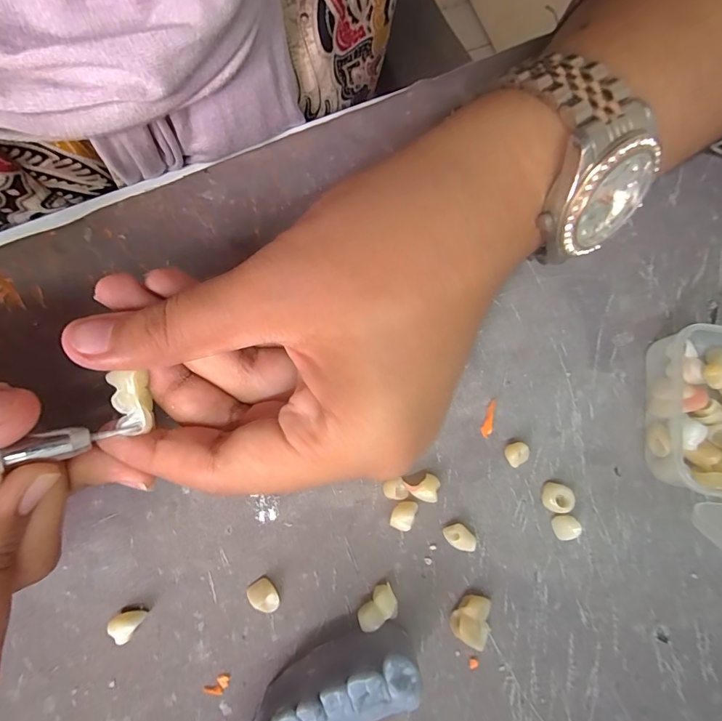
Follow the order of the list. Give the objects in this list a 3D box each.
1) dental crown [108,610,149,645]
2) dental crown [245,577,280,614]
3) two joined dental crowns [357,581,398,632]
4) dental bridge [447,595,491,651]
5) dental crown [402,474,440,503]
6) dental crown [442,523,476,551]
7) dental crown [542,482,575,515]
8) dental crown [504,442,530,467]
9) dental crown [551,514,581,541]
[{"bbox_3d":[-0.078,0.087,0.134,0.009,0.006,0.010,40,83,8],"label":"dental crown"},{"bbox_3d":[-0.033,0.079,0.136,0.009,0.005,0.011,-31,80,-5],"label":"dental crown"},{"bbox_3d":[0.005,0.080,0.133,0.014,0.009,0.009,-35,80,-5],"label":"two joined dental crowns"},{"bbox_3d":[0.036,0.084,0.132,0.012,0.008,0.015,16,80,4],"label":"dental bridge"},{"bbox_3d":[0.020,0.043,0.140,0.012,0.007,0.009,12,80,4],"label":"dental crown"},{"bbox_3d":[0.034,0.060,0.137,0.007,0.006,0.011,-44,81,-7],"label":"dental crown"},{"bbox_3d":[0.067,0.047,0.138,0.009,0.006,0.009,0,79,1],"label":"dental crown"},{"bbox_3d":[0.055,0.033,0.142,0.008,0.005,0.008,0,79,1],"label":"dental crown"},{"bbox_3d":[0.069,0.056,0.136,0.006,0.007,0.008,-14,79,-1],"label":"dental crown"}]

